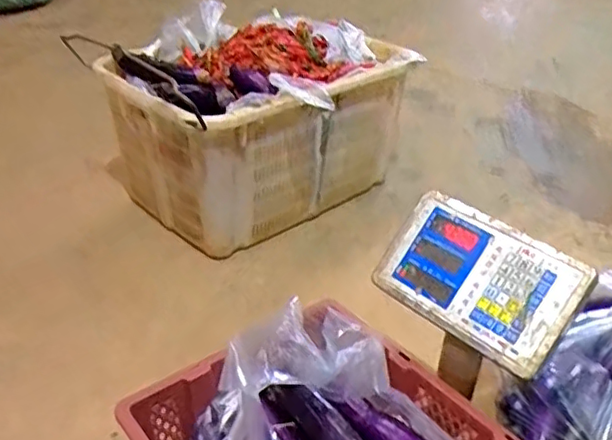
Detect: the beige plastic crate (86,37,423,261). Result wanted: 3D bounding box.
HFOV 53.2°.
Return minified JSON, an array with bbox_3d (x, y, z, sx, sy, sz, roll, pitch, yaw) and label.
[{"bbox_3d":[-0.119,-0.222,1.526,0.657,0.353,0.474,-25,41,-36],"label":"beige plastic crate"}]

